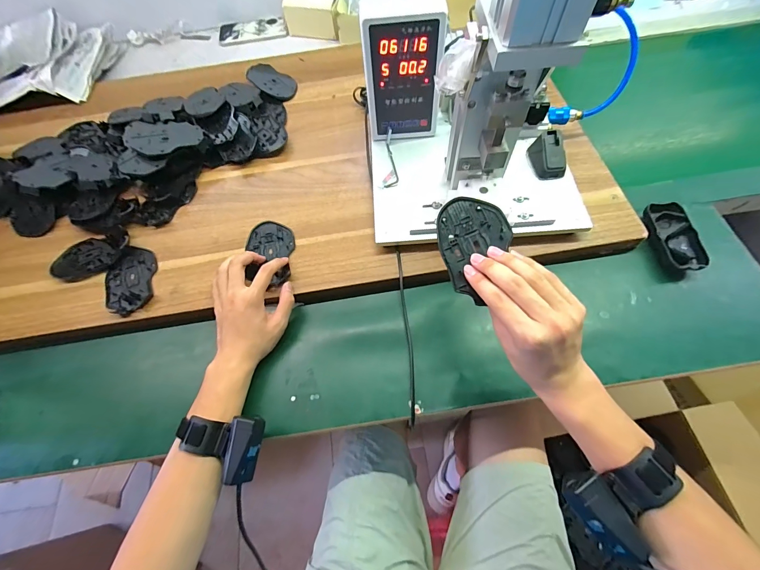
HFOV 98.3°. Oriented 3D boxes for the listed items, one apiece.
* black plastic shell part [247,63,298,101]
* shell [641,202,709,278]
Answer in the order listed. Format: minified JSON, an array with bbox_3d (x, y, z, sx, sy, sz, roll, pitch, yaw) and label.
[{"bbox_3d":[-0.222,-0.419,0.677,0.111,0.016,0.067,34,71,18],"label":"black plastic shell part"},{"bbox_3d":[0.424,-0.067,0.476,0.055,0.028,0.108,-7,64,0],"label":"shell"}]

